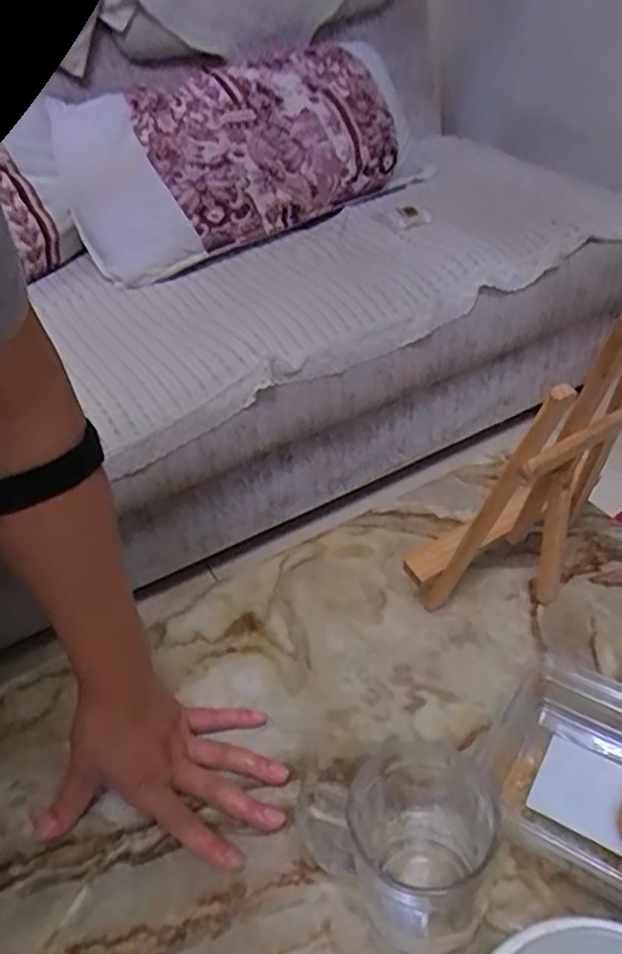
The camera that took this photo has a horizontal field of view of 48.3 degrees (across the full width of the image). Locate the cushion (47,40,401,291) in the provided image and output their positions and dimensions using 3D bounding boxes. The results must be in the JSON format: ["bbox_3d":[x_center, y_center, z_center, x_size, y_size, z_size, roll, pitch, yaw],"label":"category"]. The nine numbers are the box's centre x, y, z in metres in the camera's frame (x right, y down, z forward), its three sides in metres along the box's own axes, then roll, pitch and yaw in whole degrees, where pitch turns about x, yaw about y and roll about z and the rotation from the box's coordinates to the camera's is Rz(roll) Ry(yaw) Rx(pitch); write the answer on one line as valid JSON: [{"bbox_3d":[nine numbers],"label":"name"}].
[{"bbox_3d":[-0.107,-0.649,1.360,0.747,0.238,0.291,-28,44,-23],"label":"cushion"}]

